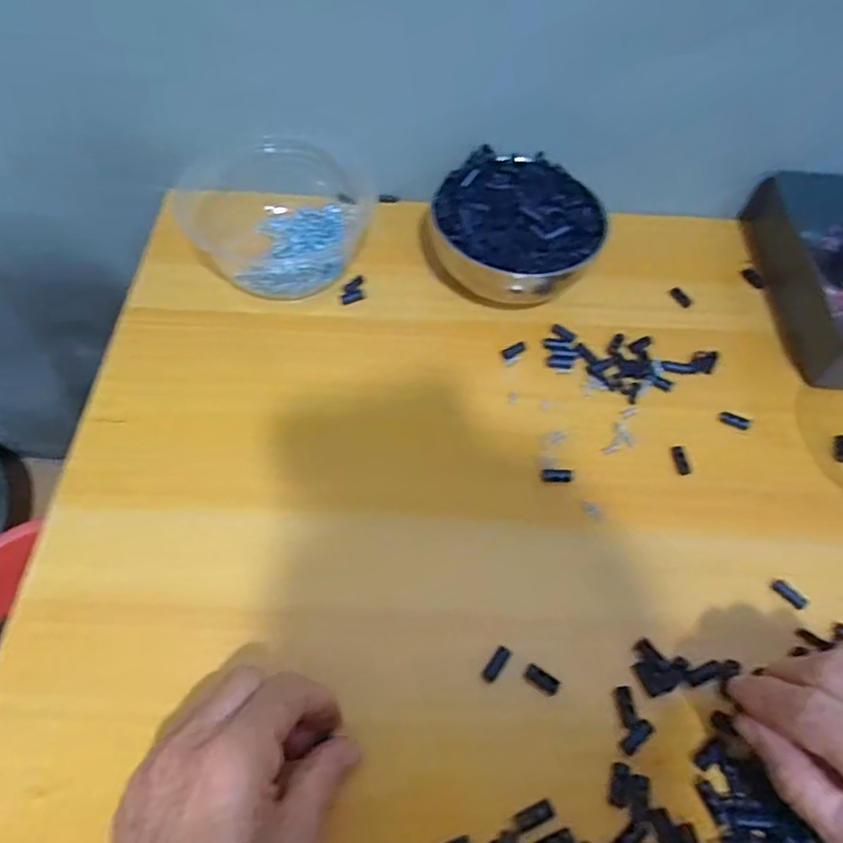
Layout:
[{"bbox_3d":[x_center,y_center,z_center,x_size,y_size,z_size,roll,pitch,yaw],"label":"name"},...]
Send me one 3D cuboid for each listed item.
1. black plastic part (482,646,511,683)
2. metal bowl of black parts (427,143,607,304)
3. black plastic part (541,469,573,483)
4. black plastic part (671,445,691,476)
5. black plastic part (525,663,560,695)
[{"bbox_3d":[0.039,0.125,0.322,0.008,0.004,0.019,35,62,17],"label":"black plastic part"},{"bbox_3d":[0.068,-0.139,0.457,0.118,0.062,0.117,2,58,-3],"label":"metal bowl of black parts"},{"bbox_3d":[0.084,0.034,0.384,0.019,0.005,0.008,2,58,-3],"label":"black plastic part"},{"bbox_3d":[0.165,0.024,0.394,0.008,0.004,0.020,-5,58,-7],"label":"black plastic part"},{"bbox_3d":[0.062,0.132,0.319,0.018,0.004,0.009,31,61,15],"label":"black plastic part"}]

